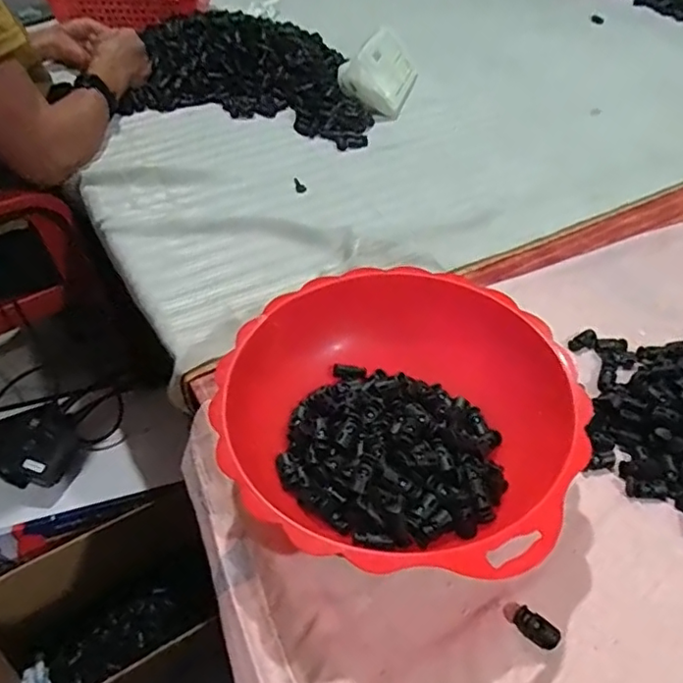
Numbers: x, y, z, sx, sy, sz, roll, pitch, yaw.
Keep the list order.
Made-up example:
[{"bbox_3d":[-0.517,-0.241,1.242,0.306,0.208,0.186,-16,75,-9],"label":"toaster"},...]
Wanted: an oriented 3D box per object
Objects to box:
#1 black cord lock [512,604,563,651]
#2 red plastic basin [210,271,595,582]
[{"bbox_3d":[0.122,0.178,0.365,0.028,0.008,0.016,29,53,24],"label":"black cord lock"},{"bbox_3d":[0.039,0.060,0.426,0.240,0.089,0.220,0,47,0],"label":"red plastic basin"}]

